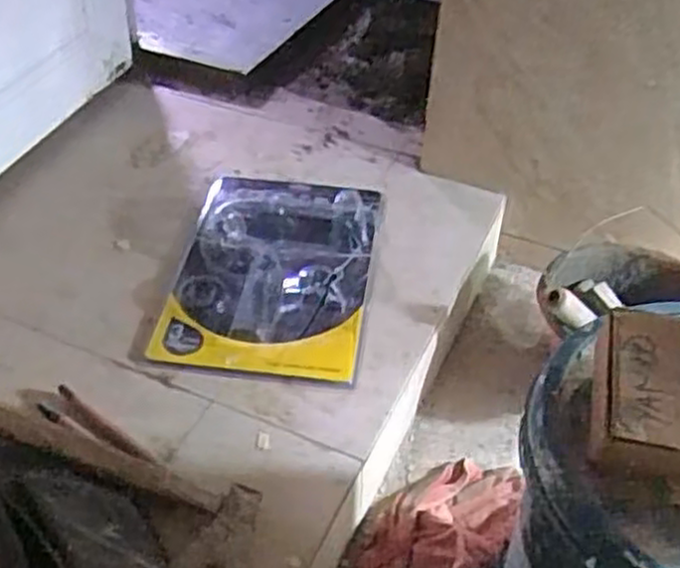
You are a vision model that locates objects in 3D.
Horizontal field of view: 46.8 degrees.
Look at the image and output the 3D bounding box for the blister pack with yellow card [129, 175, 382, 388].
[{"bbox_3d":[-0.093,-0.029,1.105,0.269,0.031,0.400,7,42,3],"label":"blister pack with yellow card"}]

